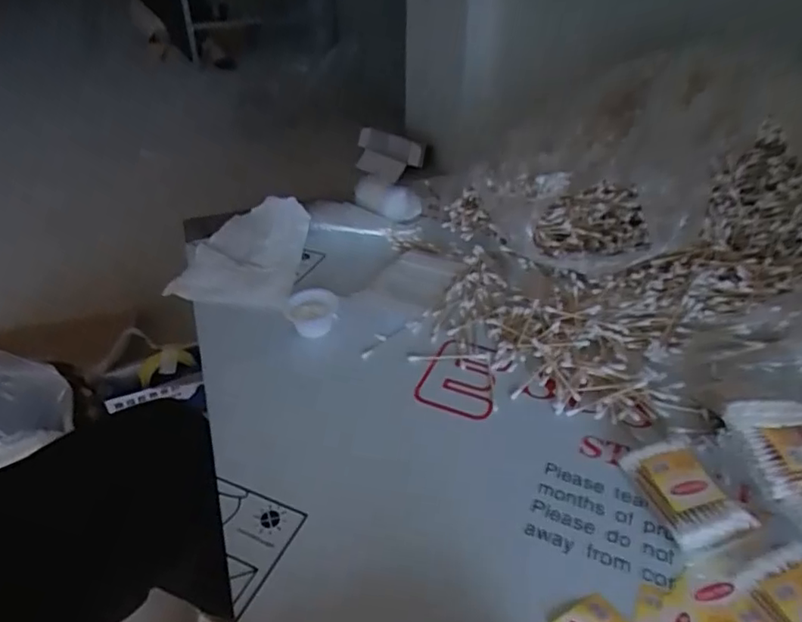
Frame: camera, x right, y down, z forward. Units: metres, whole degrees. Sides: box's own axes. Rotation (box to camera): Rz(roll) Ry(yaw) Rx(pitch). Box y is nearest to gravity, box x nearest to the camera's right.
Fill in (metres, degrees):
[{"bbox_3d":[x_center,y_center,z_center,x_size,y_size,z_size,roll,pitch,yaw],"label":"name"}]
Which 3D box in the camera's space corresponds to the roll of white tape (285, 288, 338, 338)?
[{"bbox_3d":[-0.091,0.001,0.600,0.045,0.026,0.053,8,38,11],"label":"roll of white tape"}]

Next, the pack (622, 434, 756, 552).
[{"bbox_3d":[0.206,0.131,0.423,0.056,0.023,0.079,-12,38,-14],"label":"pack"}]

